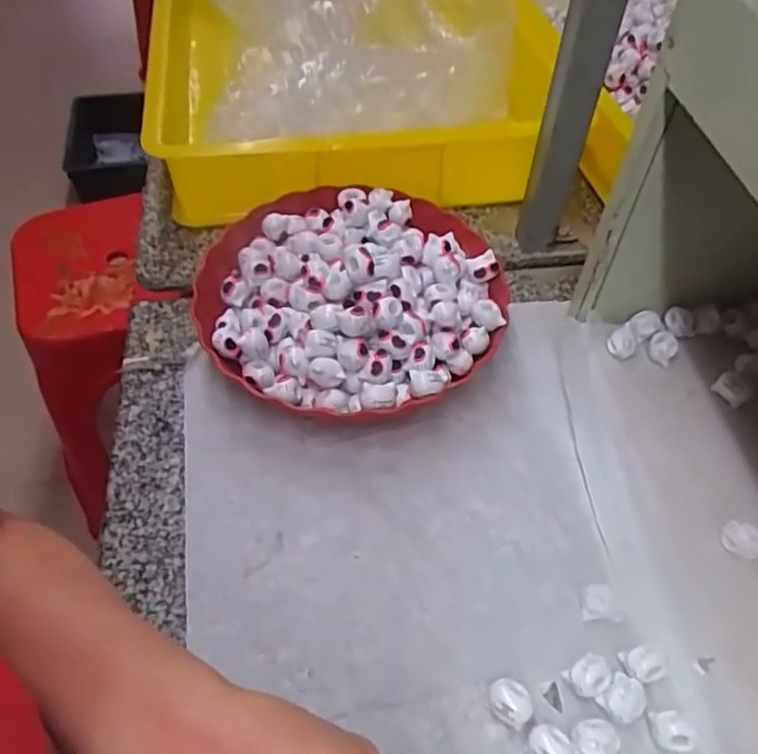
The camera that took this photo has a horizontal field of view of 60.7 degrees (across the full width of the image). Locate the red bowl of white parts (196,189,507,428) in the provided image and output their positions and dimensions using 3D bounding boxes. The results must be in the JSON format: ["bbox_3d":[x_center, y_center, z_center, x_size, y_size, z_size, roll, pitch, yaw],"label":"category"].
[{"bbox_3d":[-0.022,-0.068,0.526,0.238,0.080,0.229,1,52,-1],"label":"red bowl of white parts"}]

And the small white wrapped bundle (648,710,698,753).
[{"bbox_3d":[0.165,0.200,0.364,0.023,0.014,0.020,4,52,1],"label":"small white wrapped bundle"}]

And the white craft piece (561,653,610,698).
[{"bbox_3d":[0.123,0.176,0.380,0.023,0.013,0.020,-25,57,-20],"label":"white craft piece"}]

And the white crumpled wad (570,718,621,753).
[{"bbox_3d":[0.119,0.203,0.360,0.025,0.017,0.020,-3,52,-5],"label":"white crumpled wad"}]

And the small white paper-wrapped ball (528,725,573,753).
[{"bbox_3d":[0.095,0.206,0.358,0.025,0.019,0.021,33,58,22],"label":"small white paper-wrapped ball"}]

